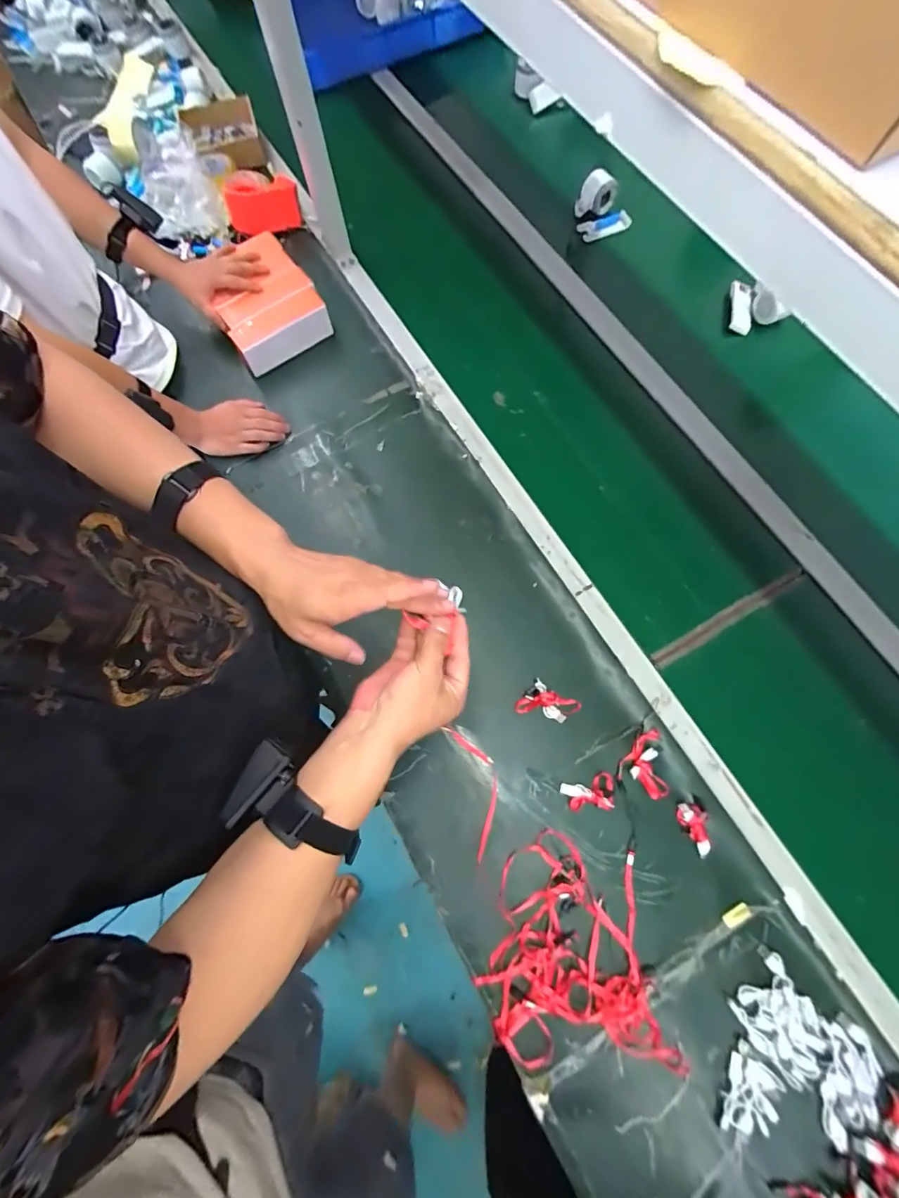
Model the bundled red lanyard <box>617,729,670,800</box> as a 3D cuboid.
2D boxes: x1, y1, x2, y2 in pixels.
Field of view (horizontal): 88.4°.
[{"bbox_3d":[0.287,0.232,0.658,0.070,0.015,0.085,27,76,10],"label":"bundled red lanyard"}]

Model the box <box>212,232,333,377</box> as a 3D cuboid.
[{"bbox_3d":[-0.354,-0.564,0.888,0.181,0.082,0.237,-33,75,-7],"label":"box"}]

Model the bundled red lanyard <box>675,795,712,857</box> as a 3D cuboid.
[{"bbox_3d":[0.339,0.312,0.631,0.041,0.009,0.068,-20,73,-4],"label":"bundled red lanyard"}]

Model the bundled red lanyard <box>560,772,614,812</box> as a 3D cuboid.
[{"bbox_3d":[0.196,0.273,0.649,0.074,0.015,0.045,-6,73,1],"label":"bundled red lanyard"}]

